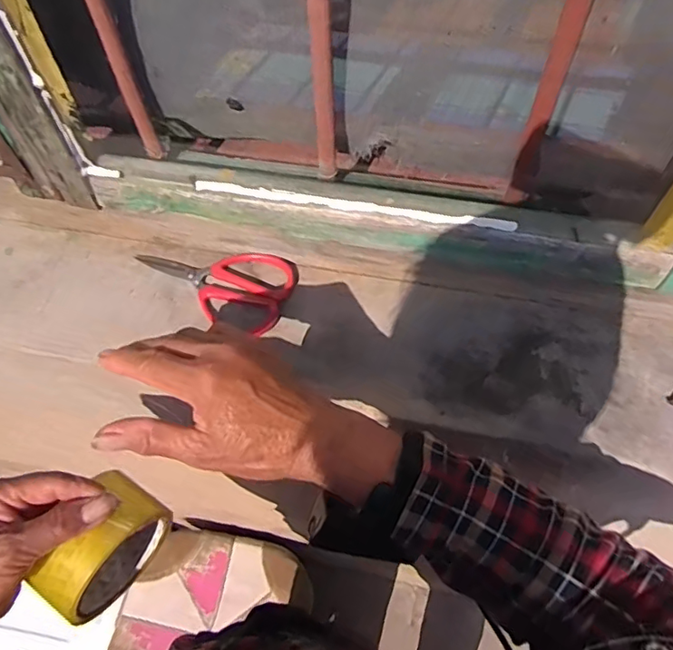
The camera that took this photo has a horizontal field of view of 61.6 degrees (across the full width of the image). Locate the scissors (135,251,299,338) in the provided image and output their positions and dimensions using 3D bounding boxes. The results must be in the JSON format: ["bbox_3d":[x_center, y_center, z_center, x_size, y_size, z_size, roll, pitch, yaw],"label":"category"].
[{"bbox_3d":[-0.110,-0.042,0.496,0.141,0.015,0.073,15,57,14],"label":"scissors"}]

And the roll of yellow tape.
[{"bbox_3d":[-0.167,0.162,0.410,0.049,0.089,0.090,26,60,20],"label":"roll of yellow tape"}]

